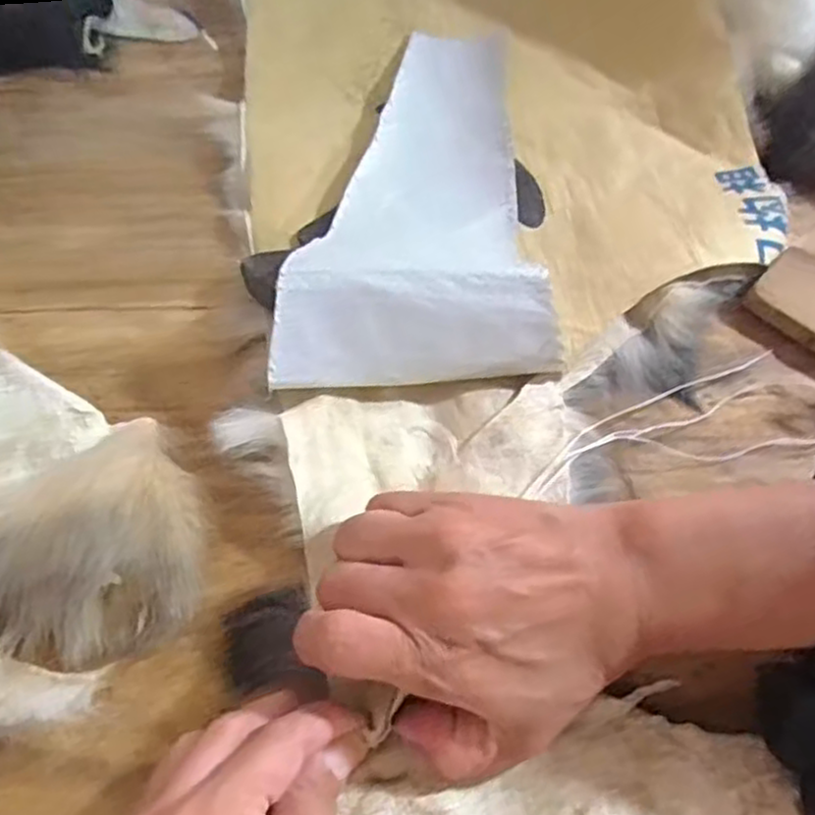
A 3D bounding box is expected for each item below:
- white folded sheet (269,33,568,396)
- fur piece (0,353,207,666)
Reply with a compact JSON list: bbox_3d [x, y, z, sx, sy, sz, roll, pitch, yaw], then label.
[{"bbox_3d":[-0.001,-0.120,0.363,0.118,0.046,0.245,-1,61,-3],"label":"white folded sheet"},{"bbox_3d":[-0.154,0.041,0.278,0.158,0.035,0.118,20,62,9],"label":"fur piece"}]

